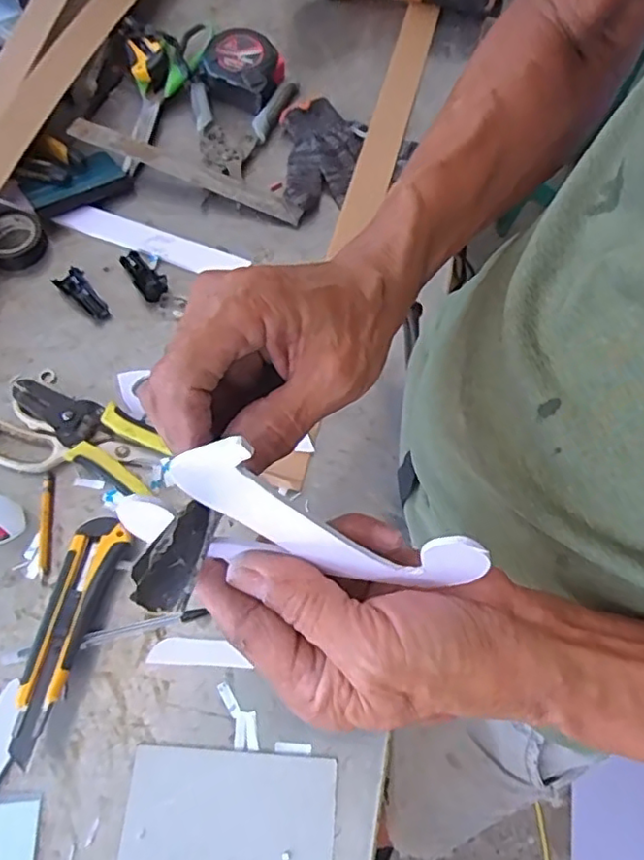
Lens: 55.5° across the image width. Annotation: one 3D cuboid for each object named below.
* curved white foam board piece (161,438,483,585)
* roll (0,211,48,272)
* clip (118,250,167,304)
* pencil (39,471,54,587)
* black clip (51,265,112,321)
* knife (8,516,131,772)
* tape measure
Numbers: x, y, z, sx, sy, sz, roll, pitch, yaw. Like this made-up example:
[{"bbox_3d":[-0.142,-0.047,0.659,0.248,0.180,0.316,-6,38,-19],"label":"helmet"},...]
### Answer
[{"bbox_3d":[0.002,0.035,0.221,0.116,0.042,0.004,24,41,-16],"label":"curved white foam board piece"},{"bbox_3d":[-0.298,-0.184,0.592,0.058,0.020,0.054,0,66,-1],"label":"roll"},{"bbox_3d":[-0.169,-0.147,0.580,0.026,0.011,0.062,-37,72,-15],"label":"clip"},{"bbox_3d":[-0.219,0.076,0.486,0.009,0.007,0.091,-7,67,-3],"label":"pencil"},{"bbox_3d":[-0.222,-0.125,0.574,0.025,0.009,0.064,-40,72,-16],"label":"black clip"},{"bbox_3d":[-0.186,0.143,0.442,0.038,0.028,0.163,15,67,6],"label":"knife"},{"bbox_3d":[-0.082,-0.402,0.678,0.088,0.037,0.076,36,71,14],"label":"tape measure"}]

